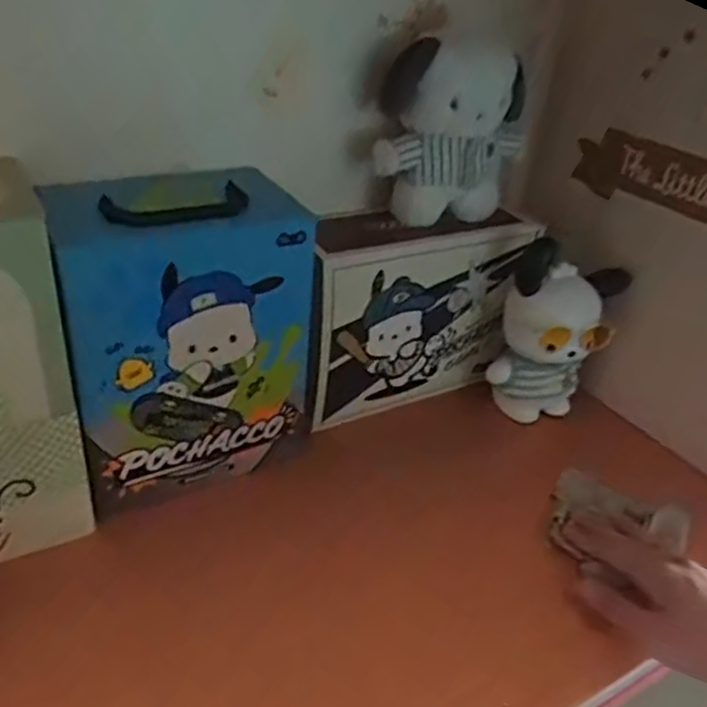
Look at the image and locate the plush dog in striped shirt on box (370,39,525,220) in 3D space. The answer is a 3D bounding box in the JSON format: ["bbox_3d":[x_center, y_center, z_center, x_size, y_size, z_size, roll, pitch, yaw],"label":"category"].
[{"bbox_3d":[0.092,-0.202,0.624,0.124,0.159,0.071,-13,37,-27],"label":"plush dog in striped shirt on box"}]

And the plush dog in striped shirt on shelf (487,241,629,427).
[{"bbox_3d":[0.203,-0.013,0.691,0.105,0.182,0.084,16,34,16],"label":"plush dog in striped shirt on shelf"}]

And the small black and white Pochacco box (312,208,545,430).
[{"bbox_3d":[0.062,-0.045,0.693,0.254,0.190,0.096,-12,36,-26],"label":"small black and white Pochacco box"}]

